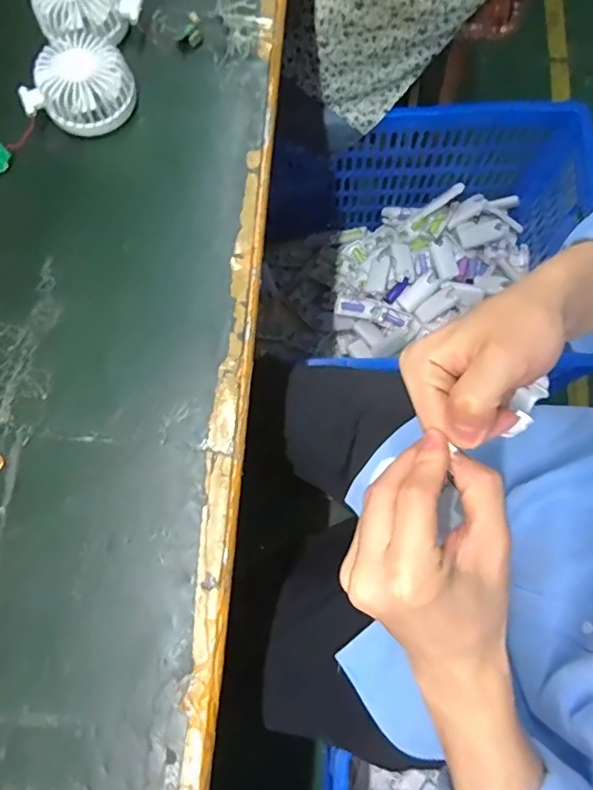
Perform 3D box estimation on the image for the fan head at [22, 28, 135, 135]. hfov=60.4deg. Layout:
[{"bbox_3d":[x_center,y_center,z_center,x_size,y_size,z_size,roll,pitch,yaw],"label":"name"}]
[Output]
[{"bbox_3d":[-0.204,-0.301,0.489,0.089,0.047,0.097,25,77,4],"label":"fan head"}]

